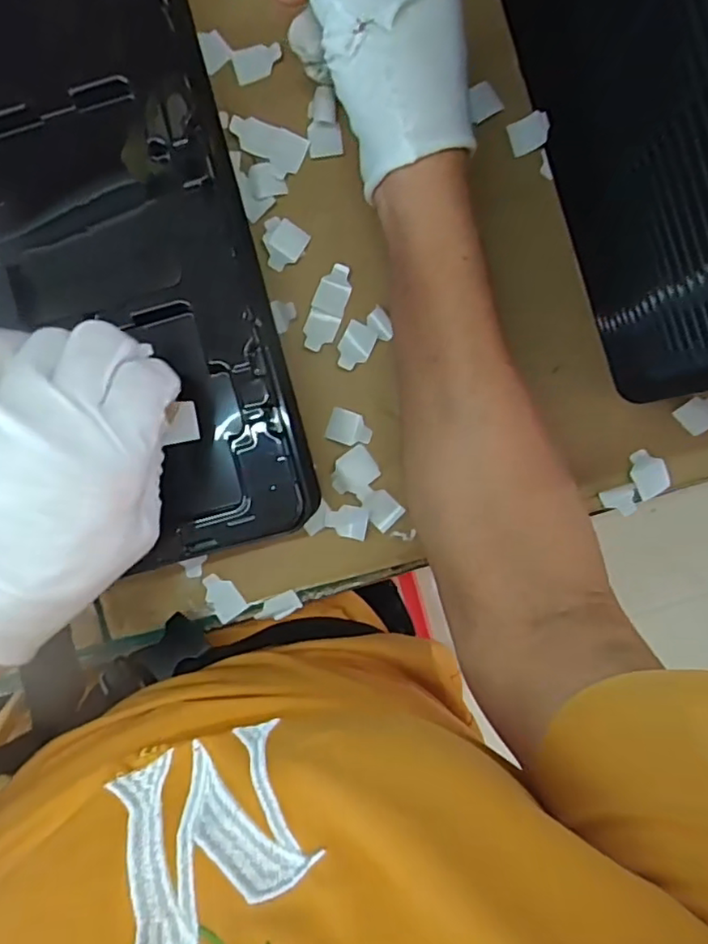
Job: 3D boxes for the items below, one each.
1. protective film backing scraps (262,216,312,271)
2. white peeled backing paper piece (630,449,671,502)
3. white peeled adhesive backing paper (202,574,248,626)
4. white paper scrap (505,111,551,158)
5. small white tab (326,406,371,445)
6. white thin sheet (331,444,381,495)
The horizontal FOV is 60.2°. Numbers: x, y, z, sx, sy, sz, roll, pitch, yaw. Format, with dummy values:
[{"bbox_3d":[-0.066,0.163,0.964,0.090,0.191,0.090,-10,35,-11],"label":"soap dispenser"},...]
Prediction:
[{"bbox_3d":[-0.039,-0.122,0.327,0.024,0.004,0.025,28,93,0],"label":"protective film backing scraps"},{"bbox_3d":[0.152,0.000,0.316,0.016,0.008,0.023,-27,92,3],"label":"white peeled backing paper piece"},{"bbox_3d":[-0.073,0.069,0.339,0.018,0.004,0.027,-36,91,3],"label":"white peeled adhesive backing paper"},{"bbox_3d":[0.090,-0.173,0.311,0.020,0.004,0.017,-17,97,29],"label":"white paper scrap"},{"bbox_3d":[-0.002,-0.023,0.332,0.024,0.004,0.018,18,93,1],"label":"small white tab"},{"bbox_3d":[0.000,0.000,0.333,0.026,0.004,0.021,-37,91,3],"label":"white thin sheet"}]

